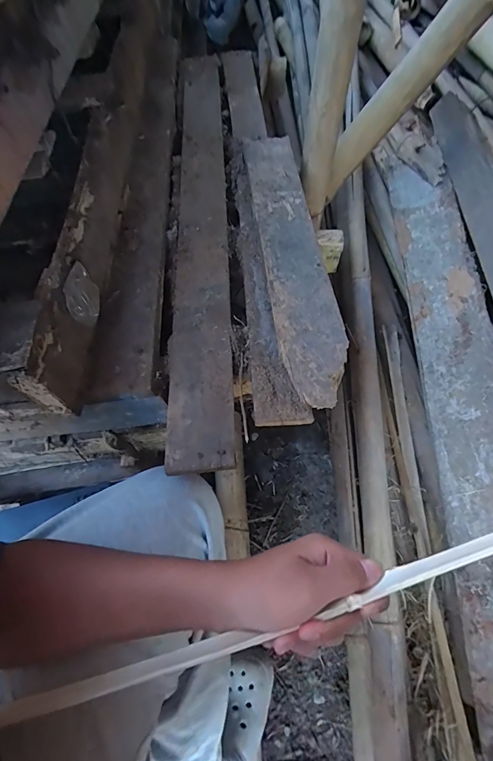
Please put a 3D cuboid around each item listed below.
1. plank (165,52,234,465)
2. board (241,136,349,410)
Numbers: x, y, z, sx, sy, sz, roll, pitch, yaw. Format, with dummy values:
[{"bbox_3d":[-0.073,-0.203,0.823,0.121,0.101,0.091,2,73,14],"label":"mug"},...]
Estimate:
[{"bbox_3d":[-0.076,-0.322,0.646,0.081,0.021,0.955,-6,59,4],"label":"plank"},{"bbox_3d":[0.063,-0.207,0.553,0.084,0.015,0.537,-8,59,3],"label":"board"}]

